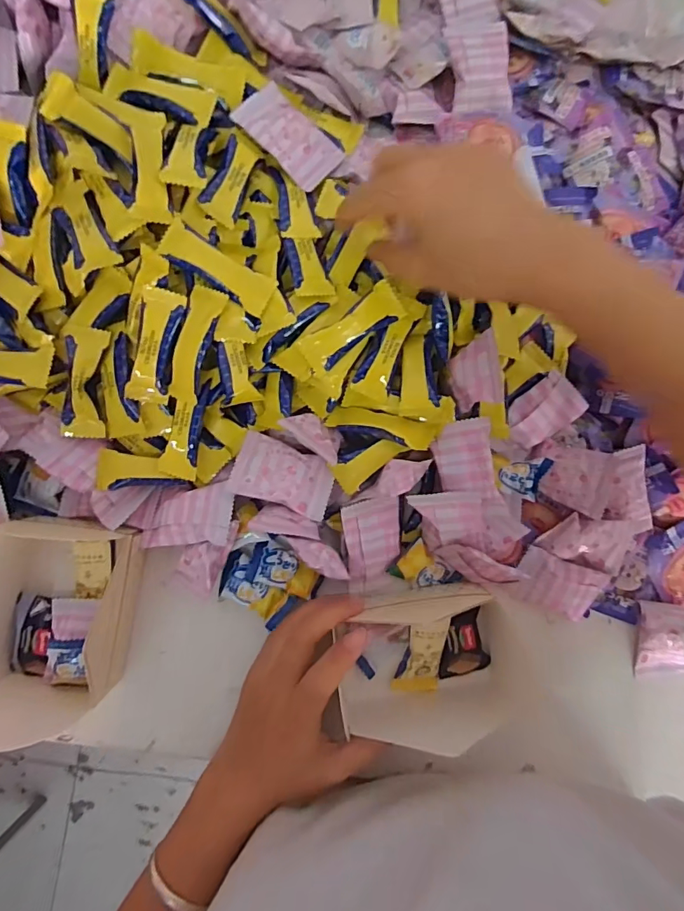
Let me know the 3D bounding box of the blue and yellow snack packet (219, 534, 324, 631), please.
[{"bbox_3d":[-0.050,0.085,0.329,0.063,0.014,0.051,35,86,-2],"label":"blue and yellow snack packet"}]

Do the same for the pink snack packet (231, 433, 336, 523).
[{"bbox_3d":[-0.038,0.013,0.310,0.063,0.015,0.039,18,86,-3],"label":"pink snack packet"}]

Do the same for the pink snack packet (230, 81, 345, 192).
[{"bbox_3d":[-0.034,-0.209,0.312,0.066,0.009,0.043,42,72,-12],"label":"pink snack packet"}]

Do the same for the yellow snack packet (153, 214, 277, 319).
[{"bbox_3d":[-0.073,-0.111,0.287,0.067,0.018,0.024,30,86,-2],"label":"yellow snack packet"}]

